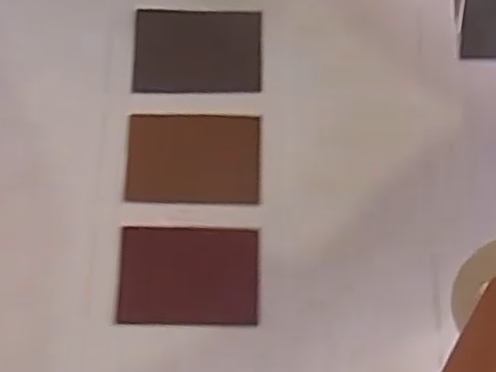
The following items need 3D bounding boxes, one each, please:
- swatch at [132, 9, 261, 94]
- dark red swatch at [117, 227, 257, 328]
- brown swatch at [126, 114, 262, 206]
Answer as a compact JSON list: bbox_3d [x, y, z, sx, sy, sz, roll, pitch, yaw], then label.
[{"bbox_3d":[-0.027,-0.072,0.372,0.067,0.004,0.047,0,73,0],"label":"swatch"},{"bbox_3d":[-0.029,0.043,0.335,0.066,0.004,0.046,1,73,0],"label":"dark red swatch"},{"bbox_3d":[-0.028,-0.014,0.351,0.066,0.007,0.045,1,73,0],"label":"brown swatch"}]

